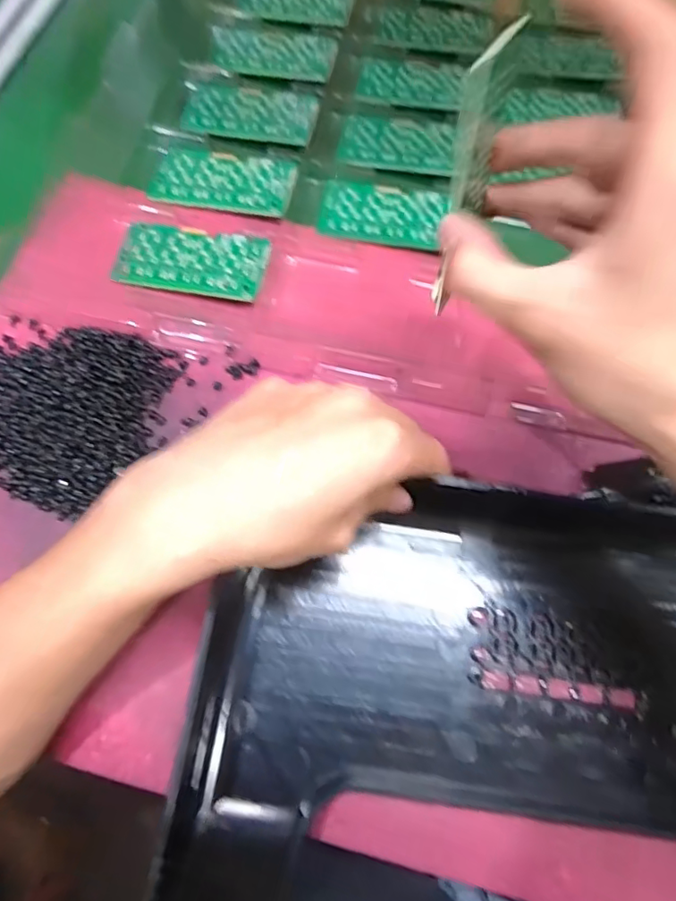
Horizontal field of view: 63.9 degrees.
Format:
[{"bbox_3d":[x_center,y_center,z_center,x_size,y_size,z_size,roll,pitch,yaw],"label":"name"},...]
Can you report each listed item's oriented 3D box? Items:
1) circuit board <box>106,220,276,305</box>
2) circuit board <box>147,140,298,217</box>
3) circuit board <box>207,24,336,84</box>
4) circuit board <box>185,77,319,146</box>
[{"bbox_3d":[-0.092,-0.119,0.341,0.092,0.005,0.051,11,71,0],"label":"circuit board"},{"bbox_3d":[-0.077,-0.185,0.372,0.093,0.004,0.050,12,71,5],"label":"circuit board"},{"bbox_3d":[-0.052,-0.309,0.423,0.099,0.006,0.046,12,71,0],"label":"circuit board"},{"bbox_3d":[-0.064,-0.246,0.397,0.093,0.004,0.056,11,71,0],"label":"circuit board"}]

